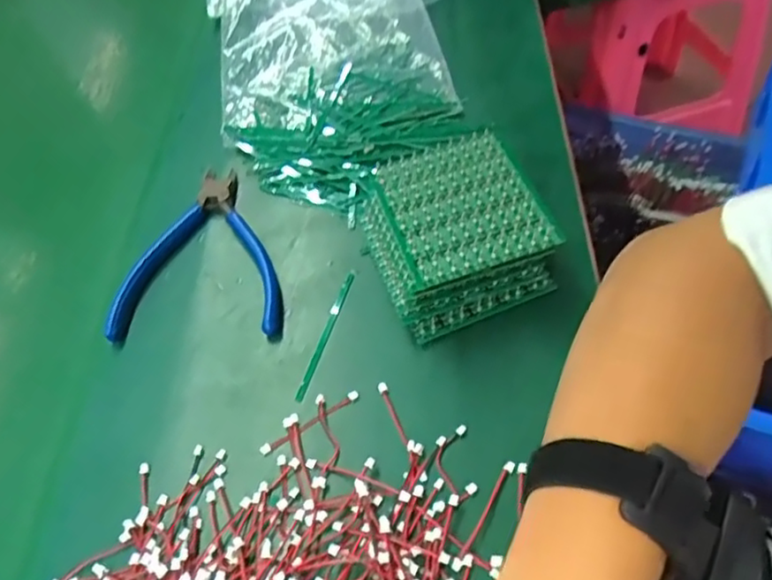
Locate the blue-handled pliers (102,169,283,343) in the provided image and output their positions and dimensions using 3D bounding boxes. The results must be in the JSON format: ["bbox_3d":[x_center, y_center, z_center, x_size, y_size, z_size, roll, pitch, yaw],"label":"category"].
[{"bbox_3d":[-0.119,-0.027,0.406,0.102,0.020,0.138,-9,54,3],"label":"blue-handled pliers"}]

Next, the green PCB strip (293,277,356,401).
[{"bbox_3d":[-0.034,0.024,0.369,0.006,0.005,0.088,11,57,16],"label":"green PCB strip"}]

